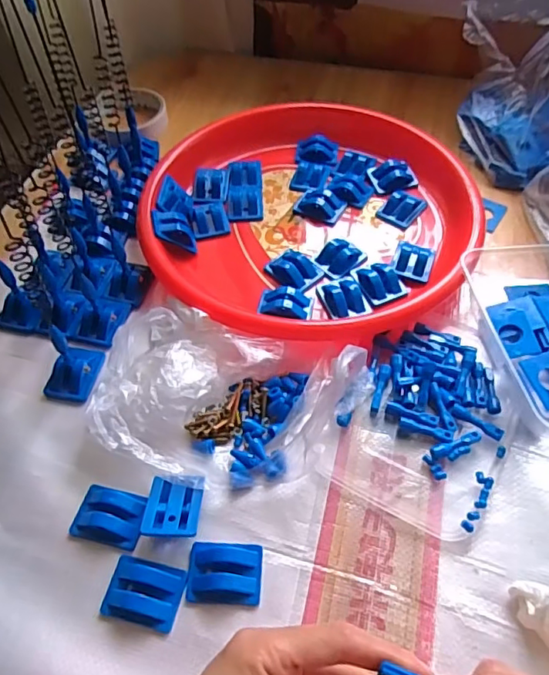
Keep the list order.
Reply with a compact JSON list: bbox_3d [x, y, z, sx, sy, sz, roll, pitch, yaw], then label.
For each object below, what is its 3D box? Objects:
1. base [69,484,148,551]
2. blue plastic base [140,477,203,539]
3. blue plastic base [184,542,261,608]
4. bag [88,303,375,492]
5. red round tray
[{"bbox_3d":[-0.106,0.114,0.347,0.043,0.011,0.035,8,54,7],"label":"base"},{"bbox_3d":[-0.064,0.108,0.342,0.034,0.014,0.039,4,39,1],"label":"blue plastic base"},{"bbox_3d":[-0.030,0.143,0.328,0.044,0.006,0.034,2,53,3],"label":"blue plastic base"},{"bbox_3d":[-0.036,0.038,0.374,0.181,0.053,0.126,14,55,12],"label":"bag"},{"bbox_3d":[0.030,-0.116,0.489,0.284,0.034,0.269,-1,53,1],"label":"red round tray"}]

